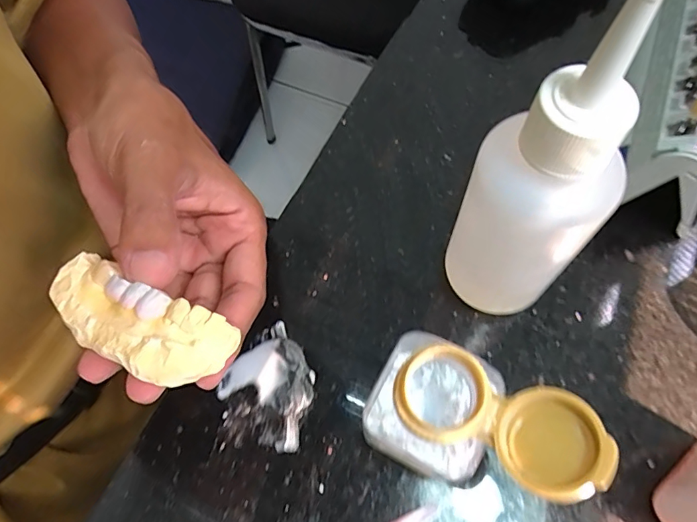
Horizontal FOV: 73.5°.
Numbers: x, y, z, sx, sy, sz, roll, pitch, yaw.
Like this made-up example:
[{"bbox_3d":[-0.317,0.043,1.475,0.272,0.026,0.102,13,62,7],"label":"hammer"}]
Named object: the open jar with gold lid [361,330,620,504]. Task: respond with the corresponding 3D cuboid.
[{"bbox_3d":[0.040,0.058,0.164,0.066,0.076,0.038,28,69,14],"label":"open jar with gold lid"}]

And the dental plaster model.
[{"bbox_3d":[-0.072,0.020,0.156,0.063,0.014,0.027,25,68,7],"label":"dental plaster model"}]

